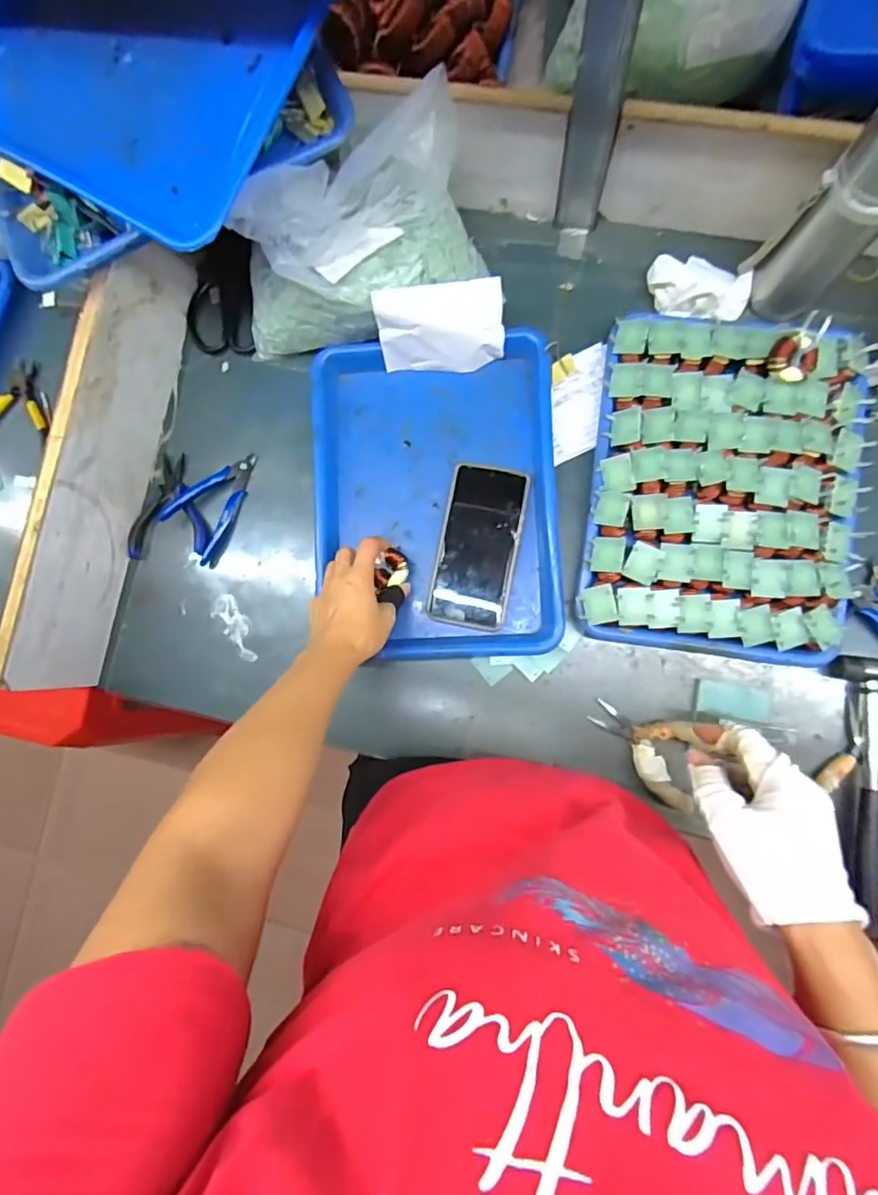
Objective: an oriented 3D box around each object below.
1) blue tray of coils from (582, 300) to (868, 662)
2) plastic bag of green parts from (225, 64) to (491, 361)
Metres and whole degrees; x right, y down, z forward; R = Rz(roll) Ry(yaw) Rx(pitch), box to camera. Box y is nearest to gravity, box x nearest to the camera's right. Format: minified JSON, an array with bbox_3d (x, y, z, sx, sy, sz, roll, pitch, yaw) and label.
[{"bbox_3d":[0.279,-0.108,0.528,0.249,0.042,0.317,8,87,6],"label":"blue tray of coils"},{"bbox_3d":[-0.083,-0.326,0.532,0.259,0.141,0.119,-28,84,3],"label":"plastic bag of green parts"}]

